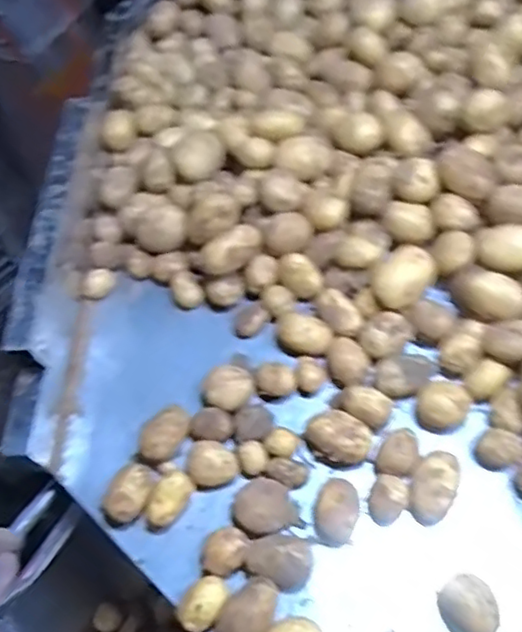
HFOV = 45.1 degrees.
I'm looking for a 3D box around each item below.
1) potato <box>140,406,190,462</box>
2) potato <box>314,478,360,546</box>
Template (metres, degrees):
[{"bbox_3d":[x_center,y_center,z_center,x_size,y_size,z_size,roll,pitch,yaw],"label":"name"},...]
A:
[{"bbox_3d":[-0.081,0.098,0.527,0.028,0.023,0.048,34,67,22],"label":"potato"},{"bbox_3d":[0.058,0.151,0.484,0.032,0.026,0.043,18,62,14],"label":"potato"}]

